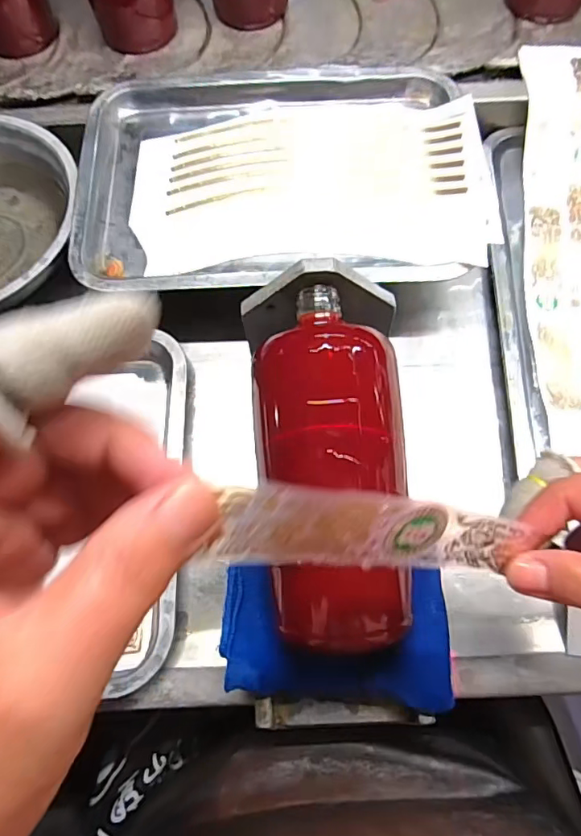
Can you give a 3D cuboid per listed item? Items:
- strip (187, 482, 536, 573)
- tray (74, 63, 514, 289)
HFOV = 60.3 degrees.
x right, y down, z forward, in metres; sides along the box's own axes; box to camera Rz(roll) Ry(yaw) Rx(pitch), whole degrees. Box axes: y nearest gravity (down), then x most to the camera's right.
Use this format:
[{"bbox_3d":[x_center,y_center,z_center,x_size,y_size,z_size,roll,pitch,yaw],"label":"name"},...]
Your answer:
[{"bbox_3d":[0.037,0.041,0.176,0.139,0.032,0.004,12,27,-32],"label":"strip"},{"bbox_3d":[-0.010,-0.195,0.397,0.308,0.030,0.207,-1,74,1],"label":"tray"}]

